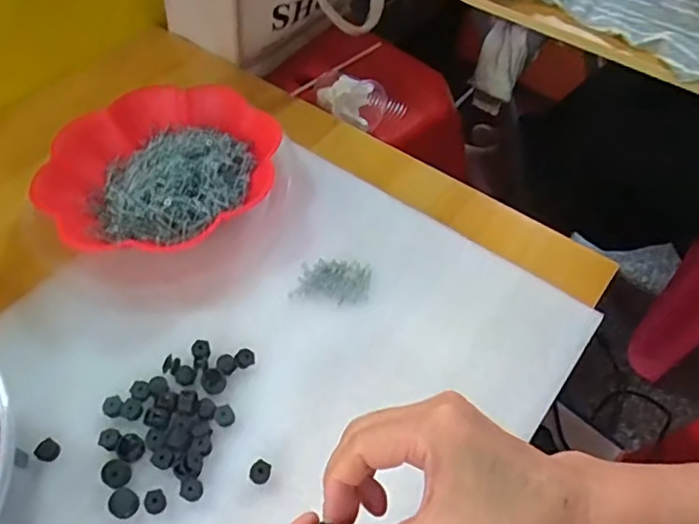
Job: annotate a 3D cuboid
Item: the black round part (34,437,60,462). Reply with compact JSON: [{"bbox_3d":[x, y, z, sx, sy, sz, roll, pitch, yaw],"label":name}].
[{"bbox_3d":[-0.210,0.131,0.405,0.016,0.004,0.014,22,56,15],"label":"black round part"}]

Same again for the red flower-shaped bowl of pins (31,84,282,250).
[{"bbox_3d":[-0.173,-0.083,0.535,0.208,0.047,0.187,-35,61,-23],"label":"red flower-shaped bowl of pins"}]

